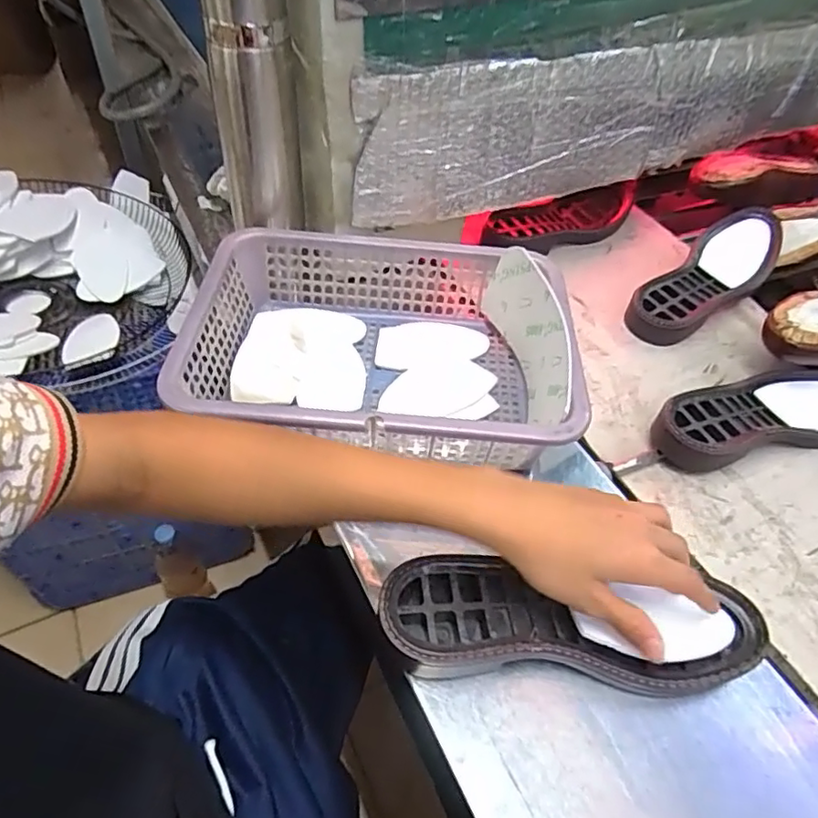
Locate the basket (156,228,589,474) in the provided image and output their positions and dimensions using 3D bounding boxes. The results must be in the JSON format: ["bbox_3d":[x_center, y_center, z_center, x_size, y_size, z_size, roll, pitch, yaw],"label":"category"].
[{"bbox_3d":[-0.021,-0.054,0.525,0.309,0.090,0.237,3,48,-1],"label":"basket"}]

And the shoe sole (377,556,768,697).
[{"bbox_3d":[0.108,0.149,0.394,0.249,0.037,0.074,8,51,0],"label":"shoe sole"}]

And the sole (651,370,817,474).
[{"bbox_3d":[0.359,0.007,0.584,0.247,0.039,0.084,-9,50,-12],"label":"sole"}]

